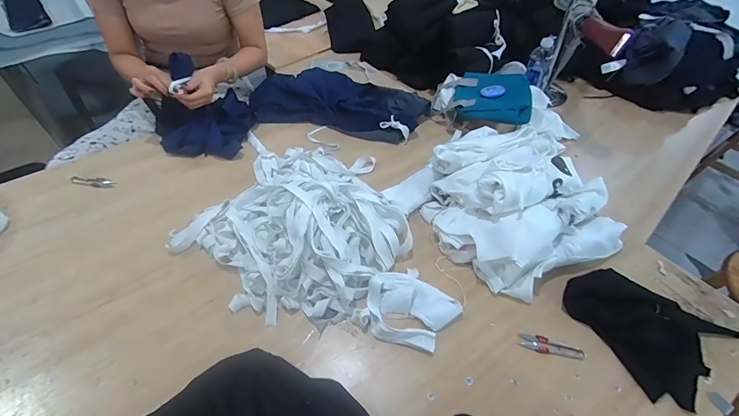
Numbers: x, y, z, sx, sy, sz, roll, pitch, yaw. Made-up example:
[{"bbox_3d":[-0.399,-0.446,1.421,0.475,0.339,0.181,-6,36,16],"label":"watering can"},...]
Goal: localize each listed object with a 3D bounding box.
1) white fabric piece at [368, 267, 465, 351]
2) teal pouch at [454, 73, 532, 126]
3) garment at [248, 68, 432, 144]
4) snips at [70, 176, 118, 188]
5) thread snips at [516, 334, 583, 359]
[{"bbox_3d":[0.066,0.172,0.617,0.144,0.034,0.140,36,57,26],"label":"white fabric piece"},{"bbox_3d":[0.336,-0.301,0.963,0.202,0.055,0.188,17,51,13],"label":"teal pouch"},{"bbox_3d":[-0.090,-0.299,1.013,0.502,0.079,0.200,13,50,10],"label":"garment"},{"bbox_3d":[-0.650,-0.061,0.829,0.112,0.006,0.030,10,50,6],"label":"snips"},{"bbox_3d":[0.303,0.231,0.590,0.099,0.011,0.029,9,50,6],"label":"thread snips"}]

